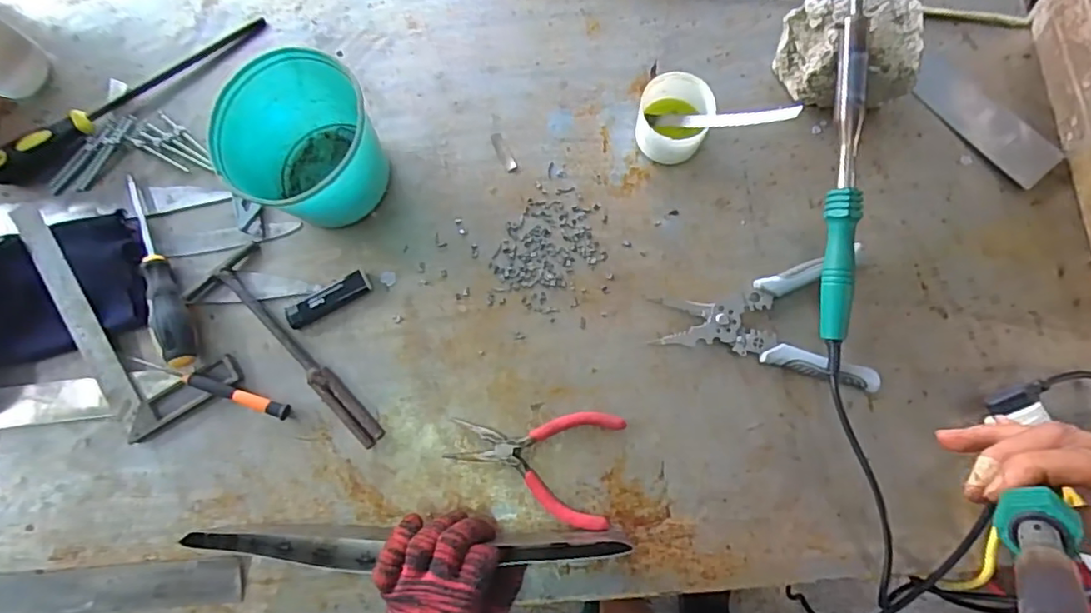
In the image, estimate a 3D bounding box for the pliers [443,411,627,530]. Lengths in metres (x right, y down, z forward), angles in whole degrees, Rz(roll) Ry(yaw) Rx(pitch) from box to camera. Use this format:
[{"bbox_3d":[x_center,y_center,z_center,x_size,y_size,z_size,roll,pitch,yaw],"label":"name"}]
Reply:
[{"bbox_3d":[-0.010,0.127,0.502,0.145,0.011,0.095,14,82,5],"label":"pliers"}]

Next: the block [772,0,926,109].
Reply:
[{"bbox_3d":[0.272,-0.228,0.528,0.103,0.074,0.093,-1,79,2],"label":"block"}]

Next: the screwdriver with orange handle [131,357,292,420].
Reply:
[{"bbox_3d":[-0.300,0.072,0.519,0.148,0.021,0.013,18,82,6],"label":"screwdriver with orange handle"}]

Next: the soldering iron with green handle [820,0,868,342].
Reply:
[{"bbox_3d":[0.254,-0.122,0.490,0.024,0.020,0.296,2,92,2],"label":"soldering iron with green handle"}]

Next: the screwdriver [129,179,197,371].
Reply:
[{"bbox_3d":[-0.362,-0.038,0.537,0.022,0.032,0.201,-24,80,-1],"label":"screwdriver"}]

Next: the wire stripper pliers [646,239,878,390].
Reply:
[{"bbox_3d":[0.193,0.022,0.510,0.181,0.023,0.116,-7,80,2],"label":"wire stripper pliers"}]

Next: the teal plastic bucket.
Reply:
[{"bbox_3d":[-0.204,-0.139,0.516,0.121,0.105,0.123,0,81,3],"label":"teal plastic bucket"}]

